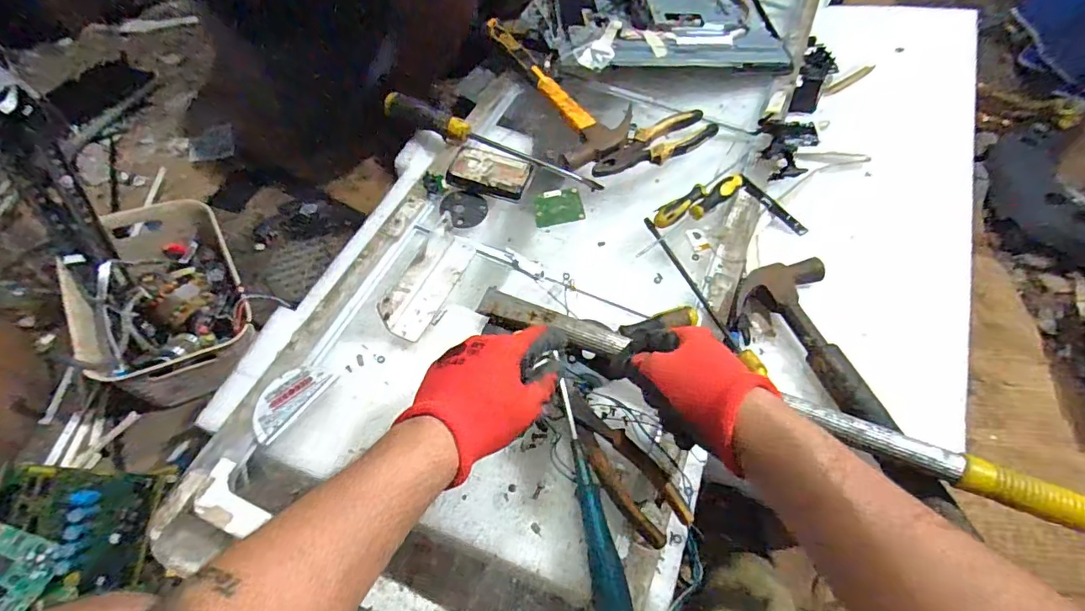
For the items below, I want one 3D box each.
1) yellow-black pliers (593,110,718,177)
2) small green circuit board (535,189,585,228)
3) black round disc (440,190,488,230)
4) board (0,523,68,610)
[{"bbox_3d":[0.144,-0.206,0.652,0.182,0.023,0.054,-29,65,-17],"label":"yellow-black pliers"},{"bbox_3d":[0.019,-0.119,0.602,0.058,0.009,0.045,-11,61,-7],"label":"small green circuit board"},{"bbox_3d":[-0.096,-0.115,0.598,0.055,0.008,0.054,1,60,-1],"label":"black round disc"},{"bbox_3d":[-0.641,0.316,0.593,0.092,0.010,0.085,41,62,-26],"label":"board"}]

